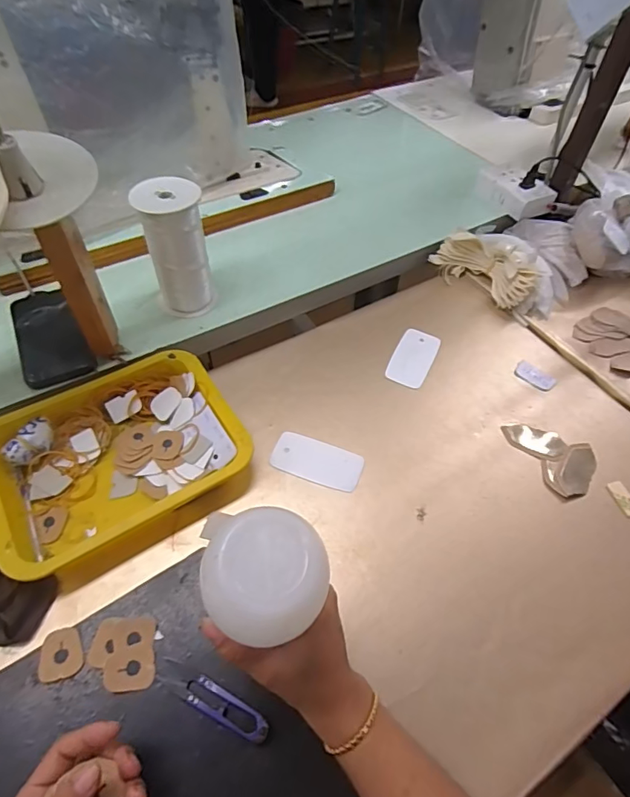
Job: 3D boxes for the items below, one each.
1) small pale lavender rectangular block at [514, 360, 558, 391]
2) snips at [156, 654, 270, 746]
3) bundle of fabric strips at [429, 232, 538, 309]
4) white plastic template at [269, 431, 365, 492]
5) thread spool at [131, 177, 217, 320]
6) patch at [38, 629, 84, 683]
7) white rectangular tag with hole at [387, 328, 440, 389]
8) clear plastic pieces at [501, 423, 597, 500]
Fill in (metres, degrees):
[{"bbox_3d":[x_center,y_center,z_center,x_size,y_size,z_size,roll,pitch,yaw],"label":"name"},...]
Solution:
[{"bbox_3d":[0.299,-0.030,0.643,0.054,0.006,0.031,30,59,18],"label":"small pale lavender rectangular block"},{"bbox_3d":[-0.082,0.242,0.381,0.099,0.011,0.021,23,57,14],"label":"snips"},{"bbox_3d":[0.264,-0.204,0.734,0.157,0.047,0.069,36,61,22],"label":"bundle of fabric strips"},{"bbox_3d":[0.002,0.072,0.550,0.103,0.004,0.055,16,52,11],"label":"white plastic template"},{"bbox_3d":[-0.174,-0.186,0.601,0.077,0.152,0.064,-12,56,-10],"label":"thread spool"},{"bbox_3d":[-0.212,0.215,0.399,0.032,0.004,0.037,-6,55,-19],"label":"patch"},{"bbox_3d":[0.136,-0.058,0.655,0.055,0.004,0.103,22,57,13],"label":"white rectangular tag with hole"},{"bbox_3d":[0.288,0.063,0.567,0.077,0.009,0.108,-22,58,-16],"label":"clear plastic pieces"}]

